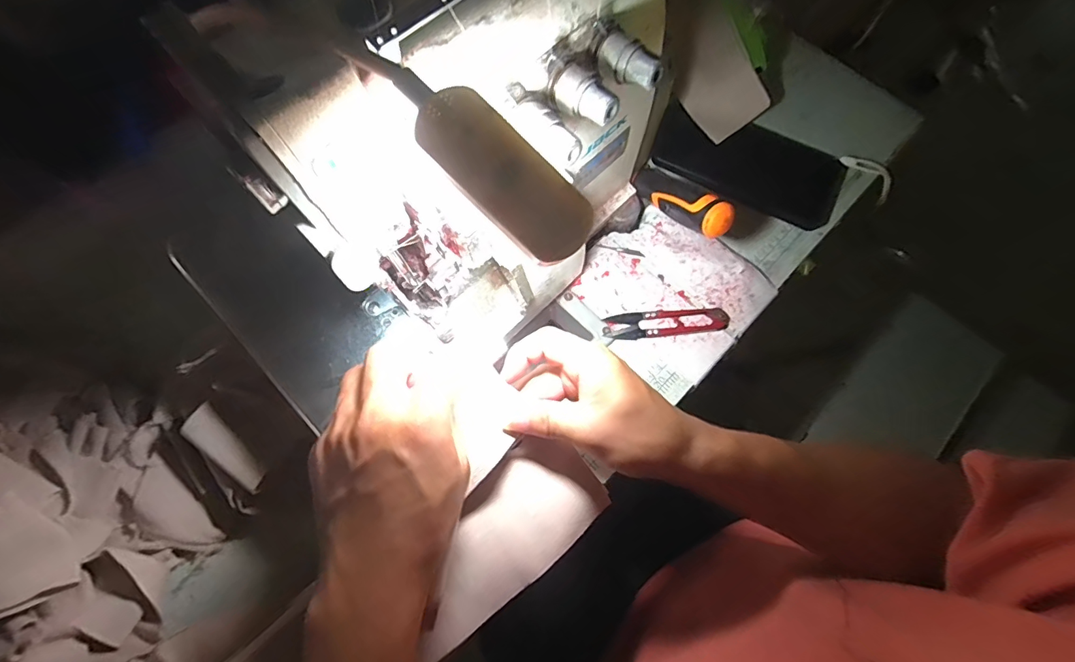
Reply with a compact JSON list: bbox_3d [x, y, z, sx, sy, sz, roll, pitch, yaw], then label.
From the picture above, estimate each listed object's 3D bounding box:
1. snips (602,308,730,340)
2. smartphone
[{"bbox_3d":[0.111,-0.007,0.396,0.106,0.005,0.023,-5,73,-3],"label":"snips"},{"bbox_3d":[0.203,-0.162,0.445,0.176,0.014,0.085,25,74,5],"label":"smartphone"}]

